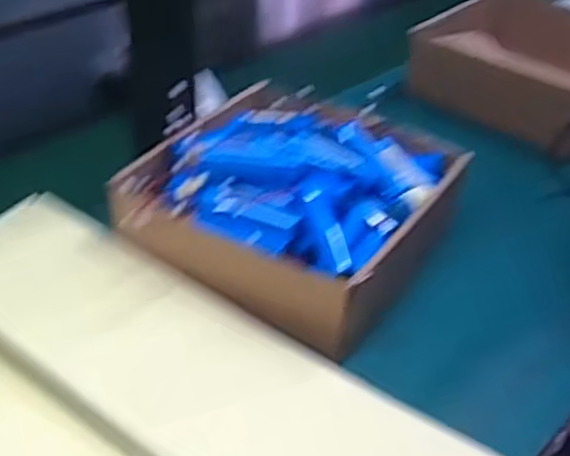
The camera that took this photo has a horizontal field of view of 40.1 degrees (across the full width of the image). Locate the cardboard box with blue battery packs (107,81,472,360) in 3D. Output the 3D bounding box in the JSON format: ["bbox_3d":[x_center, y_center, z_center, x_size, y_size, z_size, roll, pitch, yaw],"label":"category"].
[{"bbox_3d":[0.013,-0.034,0.581,0.202,0.086,0.217,24,43,25],"label":"cardboard box with blue battery packs"}]

